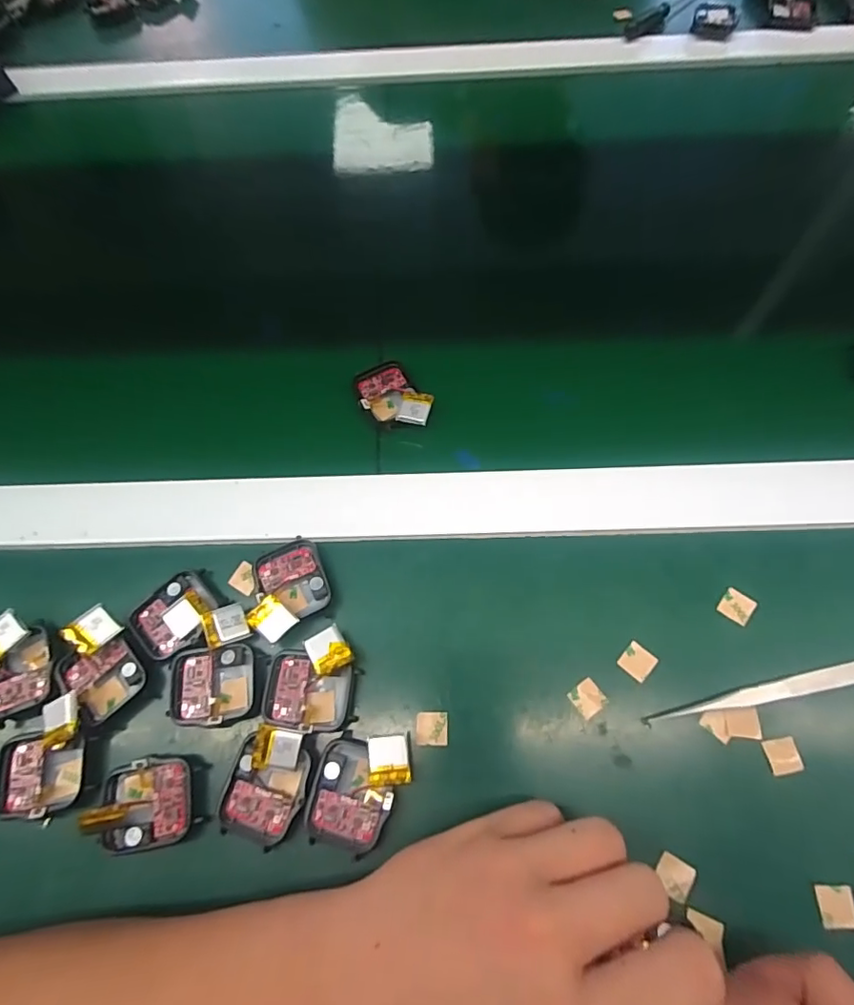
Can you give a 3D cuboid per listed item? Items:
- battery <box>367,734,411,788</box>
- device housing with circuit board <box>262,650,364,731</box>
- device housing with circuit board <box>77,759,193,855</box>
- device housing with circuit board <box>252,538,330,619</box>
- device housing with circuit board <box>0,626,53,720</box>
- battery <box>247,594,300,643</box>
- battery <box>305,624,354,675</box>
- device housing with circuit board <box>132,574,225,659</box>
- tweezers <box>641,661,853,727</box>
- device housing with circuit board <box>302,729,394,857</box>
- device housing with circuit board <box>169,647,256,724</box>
[{"bbox_3d":[-0.018,0.122,0.250,0.019,0.009,0.021,-5,66,1],"label":"battery"},{"bbox_3d":[-0.059,0.095,0.269,0.045,0.011,0.037,4,67,5],"label":"device housing with circuit board"},{"bbox_3d":[-0.132,0.140,0.246,0.041,0.026,0.037,-6,66,1],"label":"device housing with circuit board"},{"bbox_3d":[-0.073,0.043,0.291,0.035,0.009,0.041,-24,67,-7],"label":"device housing with circuit board"},{"bbox_3d":[-0.212,0.089,0.277,0.036,0.013,0.038,-18,67,-5],"label":"device housing with circuit board"},{"bbox_3d":[-0.080,0.060,0.274,0.021,0.005,0.018,43,80,6],"label":"battery"},{"bbox_3d":[-0.050,0.074,0.268,0.020,0.005,0.020,-23,70,-16],"label":"battery"},{"bbox_3d":[-0.135,0.060,0.284,0.041,0.008,0.037,-42,70,-14],"label":"device housing with circuit board"},{"bbox_3d":[0.168,0.095,0.265,0.121,0.007,0.011,-12,66,-2],"label":"tweezers"},{"bbox_3d":[-0.035,0.138,0.251,0.037,0.013,0.046,10,67,8],"label":"device housing with circuit board"},{"bbox_3d":[-0.110,0.094,0.272,0.041,0.011,0.037,-6,66,1],"label":"device housing with circuit board"}]

